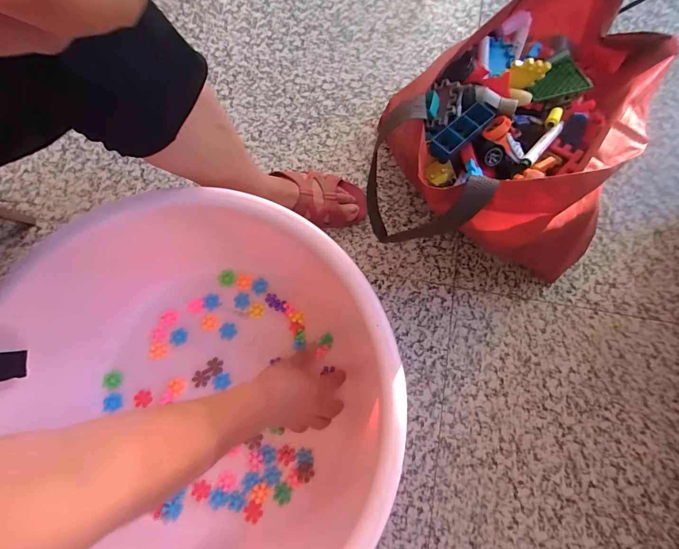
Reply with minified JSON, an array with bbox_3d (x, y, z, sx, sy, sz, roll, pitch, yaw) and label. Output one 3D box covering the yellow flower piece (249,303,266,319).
[{"bbox_3d":[-0.131,0.057,0.538,0.024,0.004,0.024,0,77,0],"label":"yellow flower piece"}]

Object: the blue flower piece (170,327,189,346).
[{"bbox_3d":[-0.254,0.100,0.538,0.030,0.005,0.025,-34,79,-7],"label":"blue flower piece"}]

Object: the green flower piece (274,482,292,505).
[{"bbox_3d":[-0.078,0.303,0.469,0.025,0.006,0.025,0,77,0],"label":"green flower piece"}]

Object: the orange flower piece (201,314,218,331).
[{"bbox_3d":[-0.207,0.076,0.539,0.025,0.004,0.025,10,77,3],"label":"orange flower piece"}]

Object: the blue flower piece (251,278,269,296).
[{"bbox_3d":[-0.128,0.020,0.546,0.027,0.004,0.026,0,77,0],"label":"blue flower piece"}]

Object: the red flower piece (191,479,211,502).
[{"bbox_3d":[-0.192,0.300,0.470,0.027,0.006,0.023,19,77,5],"label":"red flower piece"}]

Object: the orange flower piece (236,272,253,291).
[{"bbox_3d":[-0.154,0.012,0.548,0.026,0.005,0.026,13,77,3],"label":"orange flower piece"}]

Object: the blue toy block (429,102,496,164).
[{"bbox_3d":[0.128,-0.147,0.352,0.076,0.021,0.026,-40,78,-8],"label":"blue toy block"}]

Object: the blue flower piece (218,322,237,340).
[{"bbox_3d":[-0.175,0.089,0.533,0.028,0.004,0.026,0,77,0],"label":"blue flower piece"}]

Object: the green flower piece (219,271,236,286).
[{"bbox_3d":[-0.180,0.006,0.548,0.024,0.011,0.024,0,77,0],"label":"green flower piece"}]

